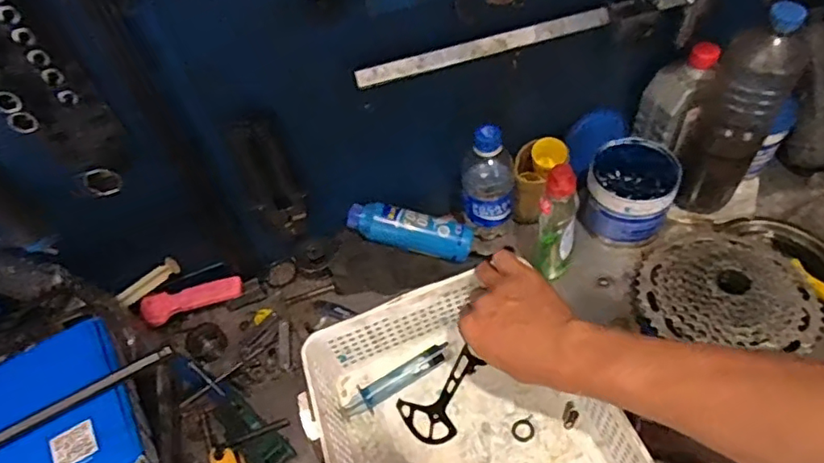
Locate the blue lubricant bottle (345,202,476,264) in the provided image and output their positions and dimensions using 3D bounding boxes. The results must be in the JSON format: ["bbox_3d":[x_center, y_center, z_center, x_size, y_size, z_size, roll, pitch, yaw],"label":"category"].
[{"bbox_3d":[-0.002,-0.001,0.716,0.155,0.033,0.040,14,52,-2],"label":"blue lubricant bottle"}]

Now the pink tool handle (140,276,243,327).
[{"bbox_3d":[-0.268,0.081,0.715,0.118,0.016,0.037,-20,51,-8],"label":"pink tool handle"}]

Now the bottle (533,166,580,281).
[{"bbox_3d":[0.167,-0.008,0.668,0.044,0.169,0.049,10,53,16],"label":"bottle"}]

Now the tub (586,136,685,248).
[{"bbox_3d":[0.269,-0.045,0.722,0.097,0.103,0.106,-4,50,5],"label":"tub"}]

